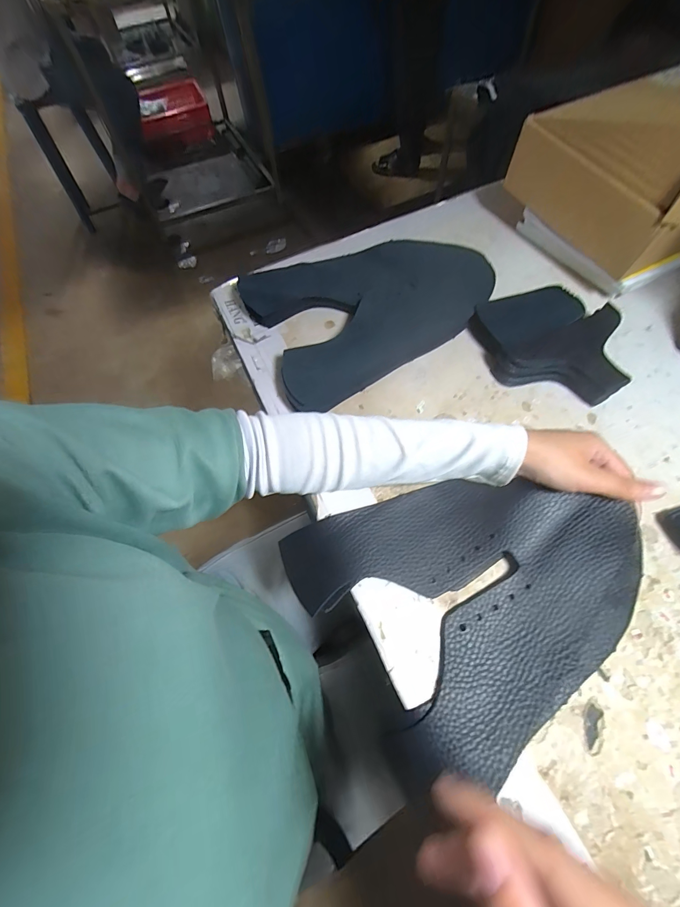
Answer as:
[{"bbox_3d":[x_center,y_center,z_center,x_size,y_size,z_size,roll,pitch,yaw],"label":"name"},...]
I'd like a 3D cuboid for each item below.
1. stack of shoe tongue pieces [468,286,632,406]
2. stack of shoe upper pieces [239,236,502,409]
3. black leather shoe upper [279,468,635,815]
[{"bbox_3d":[0.226,-0.129,0.400,0.155,0.037,0.126,17,65,12],"label":"stack of shoe tongue pieces"},{"bbox_3d":[0.043,-0.183,0.439,0.284,0.035,0.195,-24,64,-8],"label":"stack of shoe upper pieces"},{"bbox_3d":[0.102,0.094,0.298,0.251,0.060,0.221,-32,65,-12],"label":"black leather shoe upper"}]

